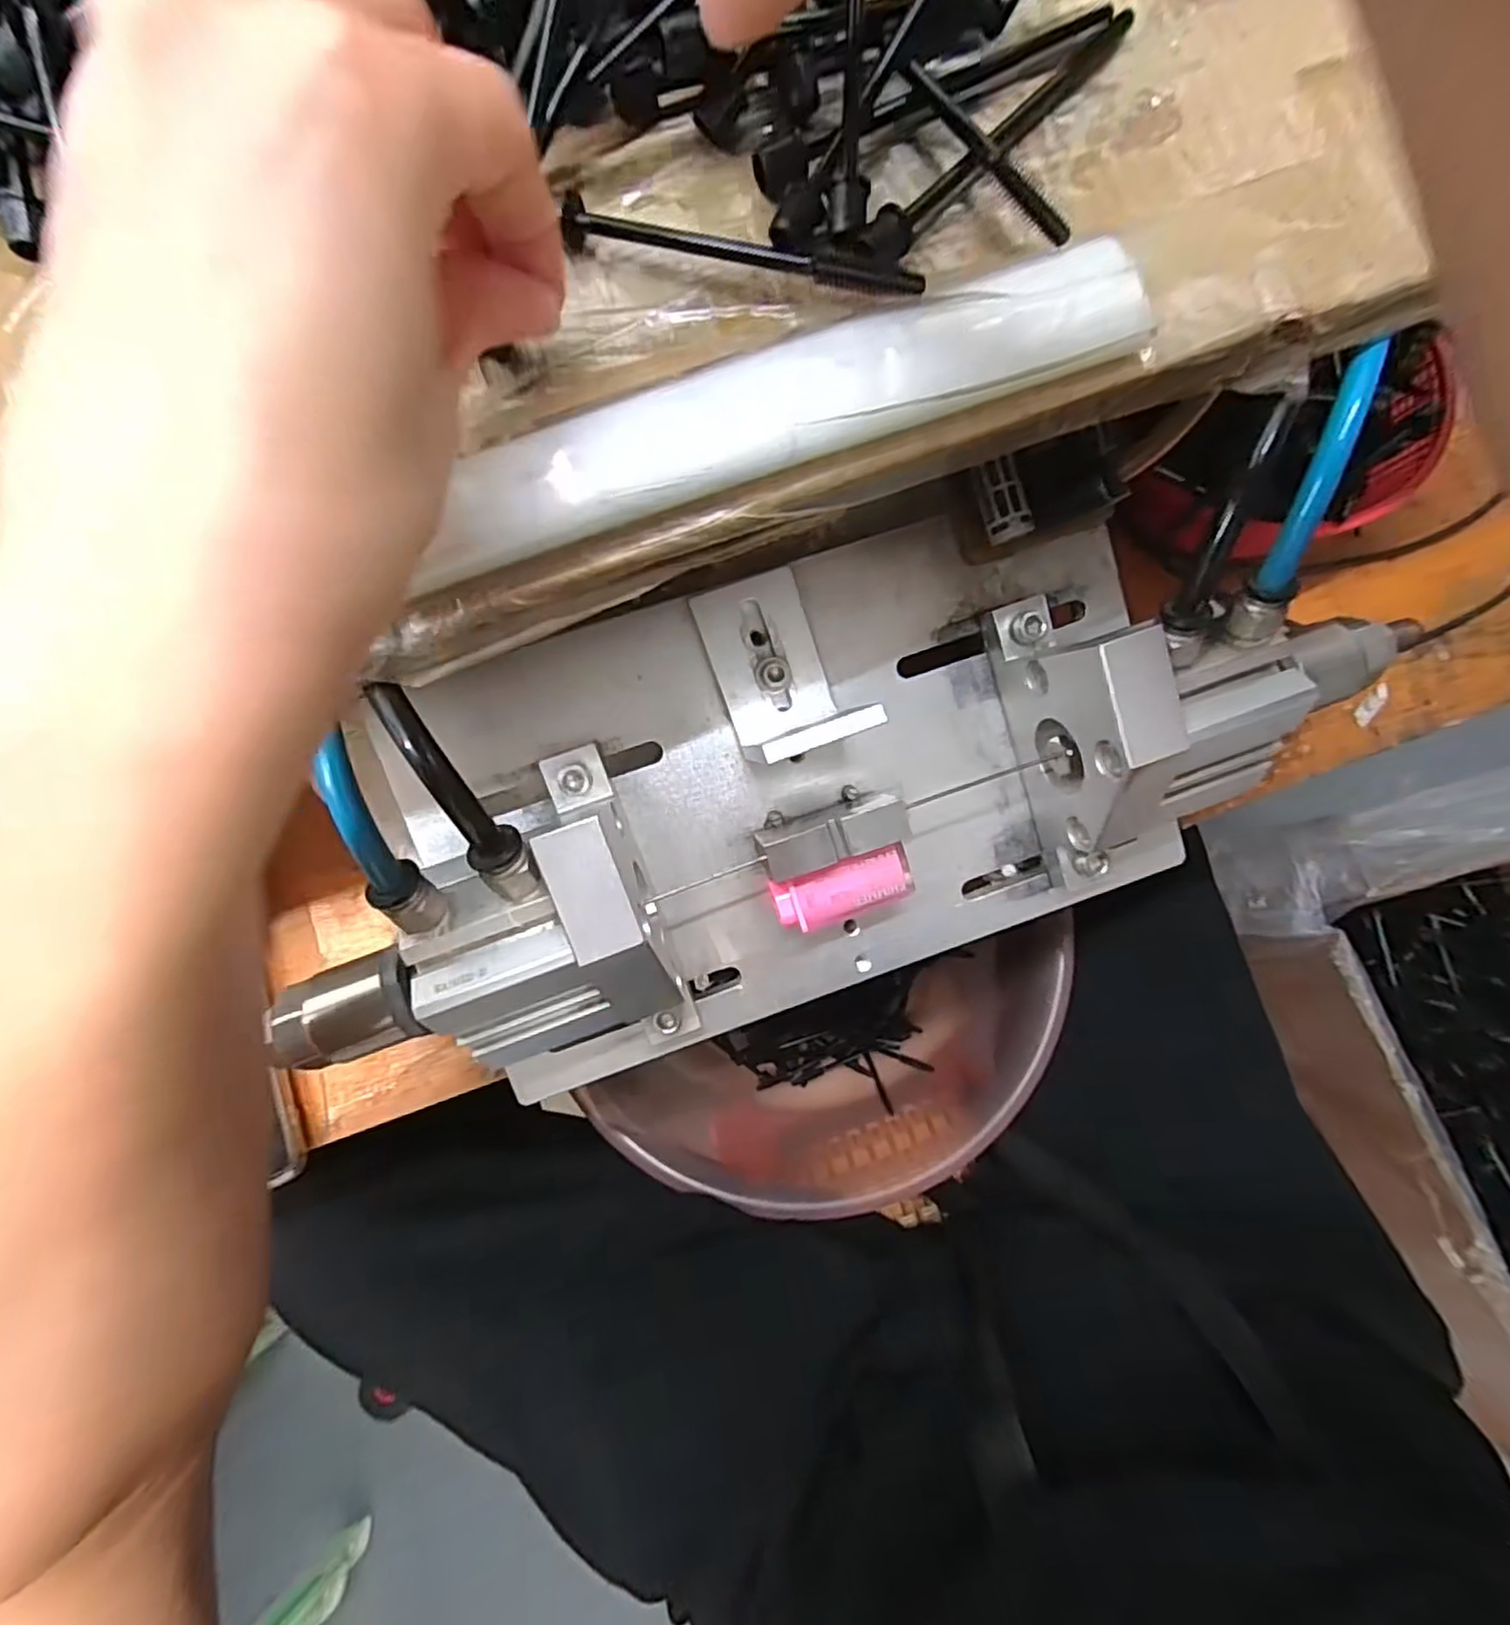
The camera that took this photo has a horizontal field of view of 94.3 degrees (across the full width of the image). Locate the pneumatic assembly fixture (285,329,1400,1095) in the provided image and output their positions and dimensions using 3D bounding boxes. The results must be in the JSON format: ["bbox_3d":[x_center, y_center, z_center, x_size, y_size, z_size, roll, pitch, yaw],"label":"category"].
[{"bbox_3d":[0.030,-0.015,0.232,0.324,0.108,0.140,-19,78,-4],"label":"pneumatic assembly fixture"}]

